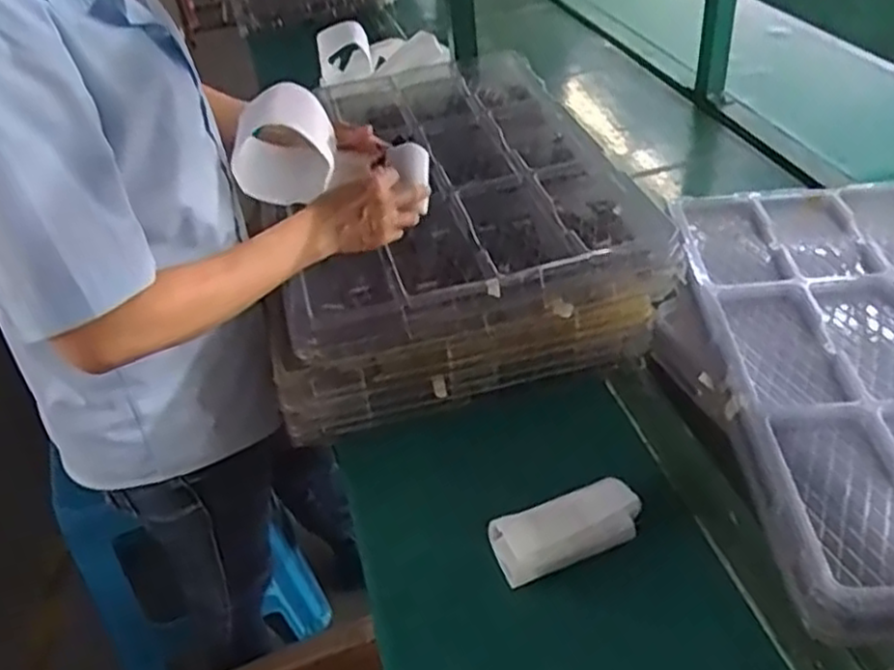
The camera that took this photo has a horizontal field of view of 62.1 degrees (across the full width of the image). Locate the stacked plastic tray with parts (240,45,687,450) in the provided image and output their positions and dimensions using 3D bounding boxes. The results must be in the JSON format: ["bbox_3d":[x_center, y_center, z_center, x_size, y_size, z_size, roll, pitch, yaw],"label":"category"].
[{"bbox_3d":[-0.026,-0.175,0.969,0.418,0.155,0.569,-13,41,-6],"label":"stacked plastic tray with parts"}]

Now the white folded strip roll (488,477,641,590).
[{"bbox_3d":[0.106,0.172,0.660,0.133,0.029,0.056,-16,42,-9],"label":"white folded strip roll"}]

